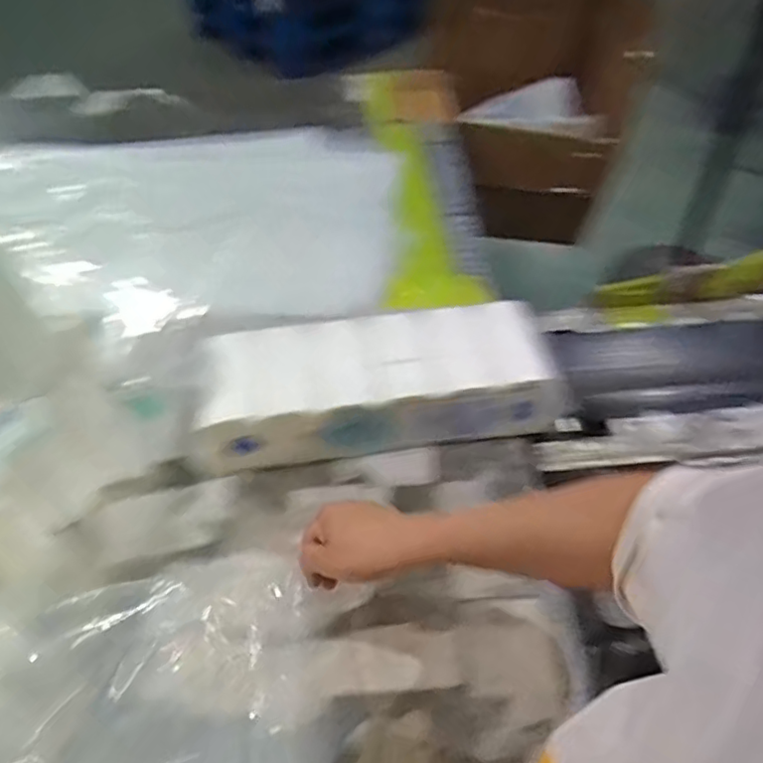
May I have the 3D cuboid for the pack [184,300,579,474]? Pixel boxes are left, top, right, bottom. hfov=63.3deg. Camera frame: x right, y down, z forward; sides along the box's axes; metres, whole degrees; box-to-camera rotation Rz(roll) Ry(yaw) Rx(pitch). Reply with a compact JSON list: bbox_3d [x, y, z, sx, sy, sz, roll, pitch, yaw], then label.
[{"bbox_3d":[0.001,-0.002,0.709,0.415,0.096,0.148,-7,49,-1],"label":"pack"}]

